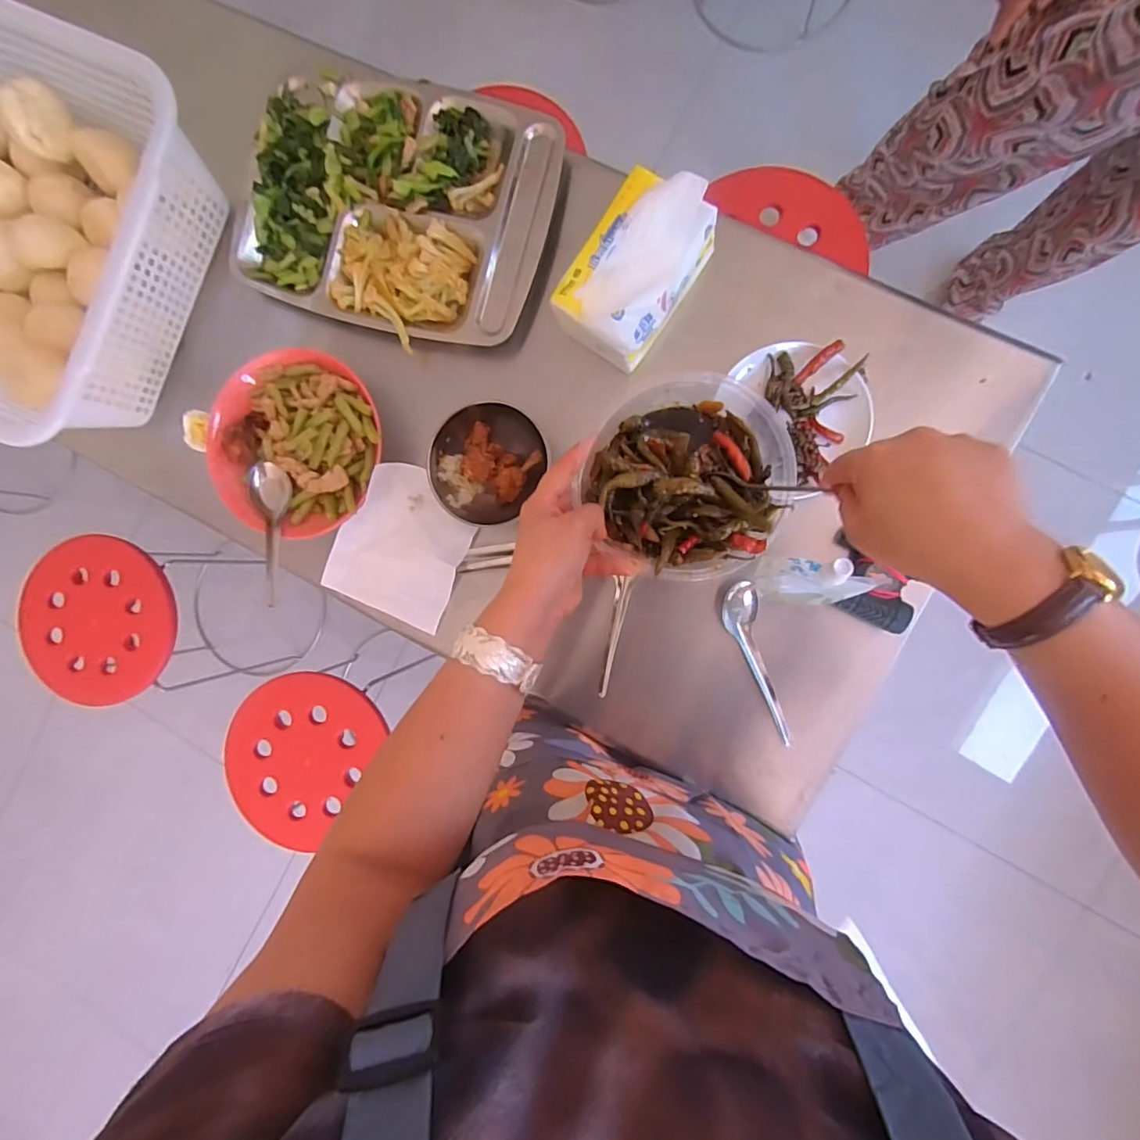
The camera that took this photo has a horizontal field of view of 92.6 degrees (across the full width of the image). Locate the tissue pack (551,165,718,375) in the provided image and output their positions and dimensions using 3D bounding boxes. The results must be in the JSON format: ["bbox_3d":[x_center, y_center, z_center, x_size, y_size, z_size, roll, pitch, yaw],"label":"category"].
[{"bbox_3d":[0.059,-0.280,0.509,0.096,0.069,0.148,33,96,6],"label":"tissue pack"}]

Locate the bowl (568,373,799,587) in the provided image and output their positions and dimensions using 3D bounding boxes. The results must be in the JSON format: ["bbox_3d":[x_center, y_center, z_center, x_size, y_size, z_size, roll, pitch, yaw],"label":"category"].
[{"bbox_3d":[0.099,-0.079,0.434,0.156,0.056,0.159,0,92,8],"label":"bowl"}]

